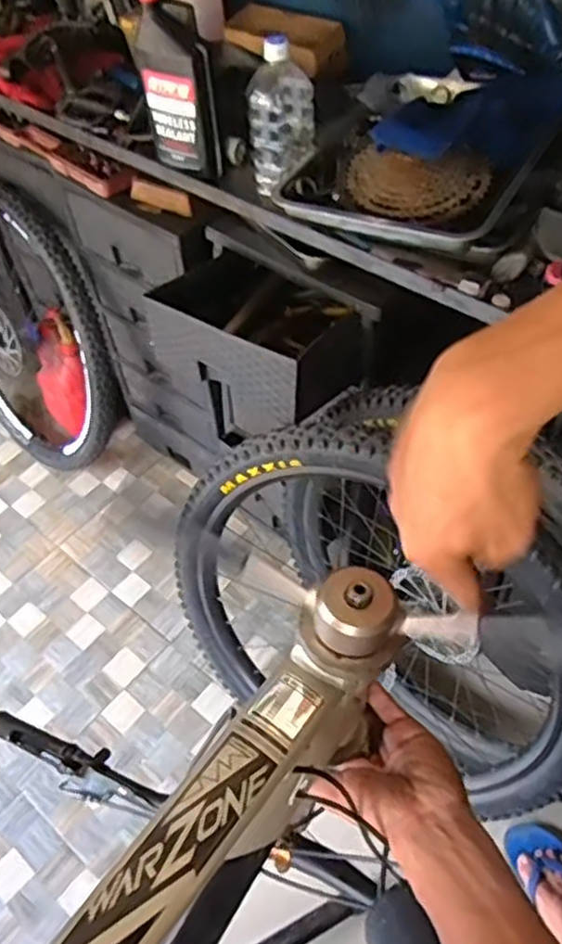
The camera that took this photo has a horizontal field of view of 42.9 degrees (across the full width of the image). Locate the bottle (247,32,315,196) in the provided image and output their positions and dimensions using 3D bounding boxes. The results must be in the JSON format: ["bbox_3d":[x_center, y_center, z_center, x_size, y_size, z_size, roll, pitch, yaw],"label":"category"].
[{"bbox_3d":[0.000,-0.512,1.010,0.089,0.182,0.103,-3,52,3],"label":"bottle"}]

